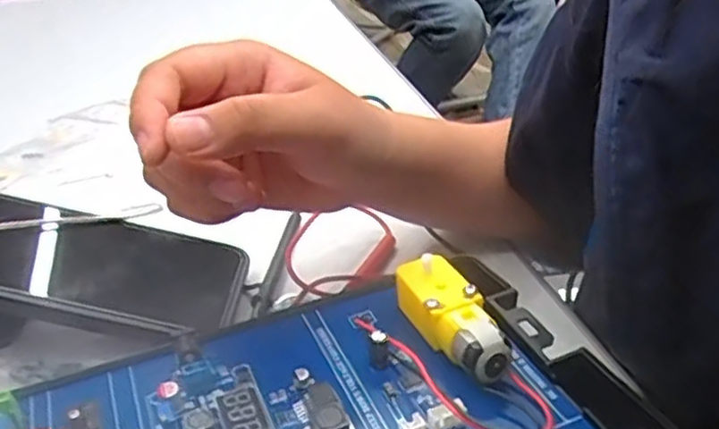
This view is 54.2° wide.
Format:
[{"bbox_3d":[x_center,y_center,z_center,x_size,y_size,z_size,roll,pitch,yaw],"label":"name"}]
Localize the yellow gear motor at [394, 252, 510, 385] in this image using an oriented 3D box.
[{"bbox_3d":[0.035,0.039,0.276,0.026,0.017,0.064,-15,31,-17],"label":"yellow gear motor"}]

